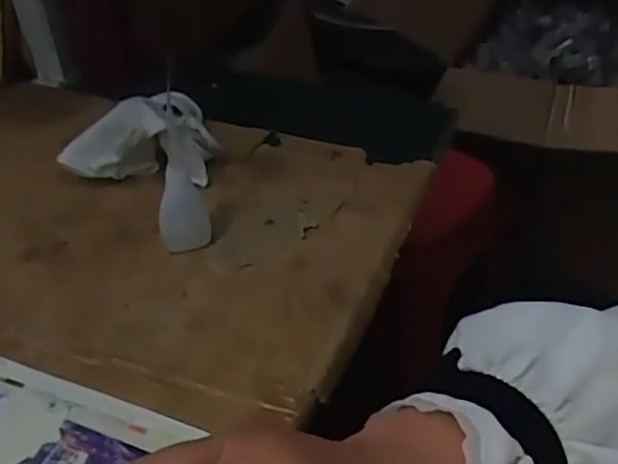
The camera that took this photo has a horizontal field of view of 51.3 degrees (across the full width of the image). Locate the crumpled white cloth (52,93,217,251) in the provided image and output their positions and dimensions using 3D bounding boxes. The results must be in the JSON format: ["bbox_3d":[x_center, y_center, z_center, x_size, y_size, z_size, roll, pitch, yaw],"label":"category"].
[{"bbox_3d":[-0.132,-0.060,0.497,0.118,0.068,0.171,-9,39,-9],"label":"crumpled white cloth"}]

